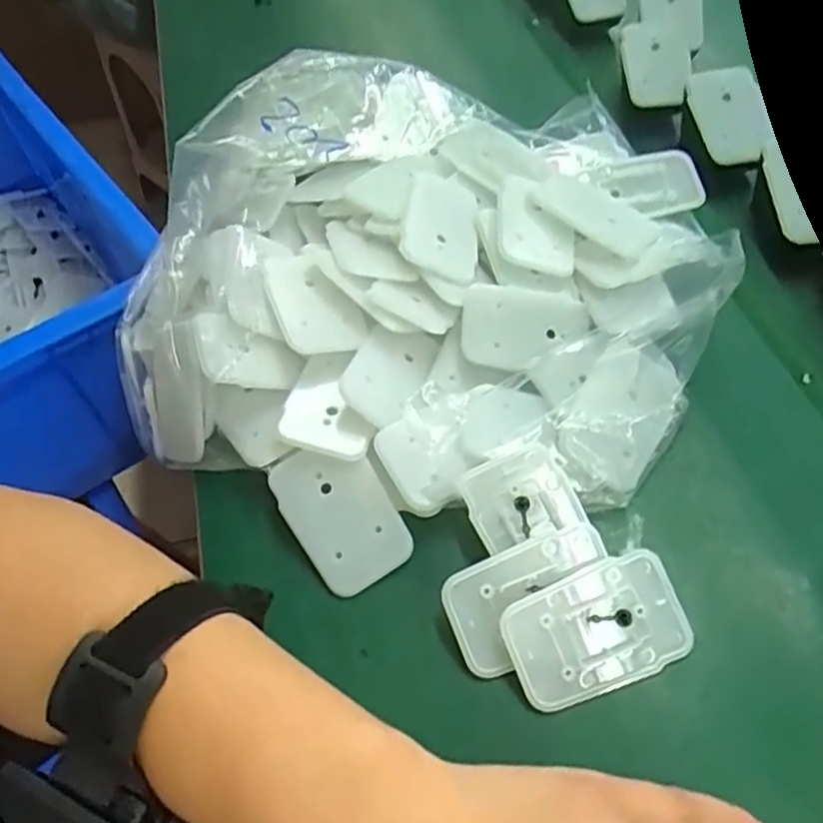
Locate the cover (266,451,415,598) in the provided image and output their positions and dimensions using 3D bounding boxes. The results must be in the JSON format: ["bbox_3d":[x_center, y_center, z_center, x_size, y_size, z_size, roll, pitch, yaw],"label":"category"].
[{"bbox_3d":[-0.032,0.046,0.310,0.045,0.004,0.067,-31,74,-1],"label":"cover"}]

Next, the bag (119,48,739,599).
[{"bbox_3d":[0.000,-0.081,0.355,0.301,0.074,0.292,32,64,26],"label":"bag"}]

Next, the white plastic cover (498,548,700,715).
[{"bbox_3d":[0.072,0.085,0.269,0.068,0.004,0.044,-21,79,-5],"label":"white plastic cover"}]

